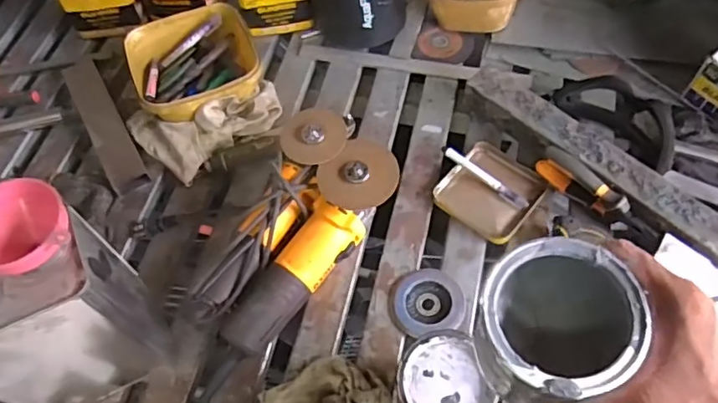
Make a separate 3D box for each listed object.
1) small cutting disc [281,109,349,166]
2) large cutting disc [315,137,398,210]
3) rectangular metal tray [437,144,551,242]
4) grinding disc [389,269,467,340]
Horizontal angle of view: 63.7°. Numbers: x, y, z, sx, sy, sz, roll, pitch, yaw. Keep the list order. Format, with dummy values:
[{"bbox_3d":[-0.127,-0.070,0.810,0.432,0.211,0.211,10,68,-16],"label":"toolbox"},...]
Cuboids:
[{"bbox_3d":[-0.058,-0.082,0.726,0.079,0.006,0.070,11,79,2],"label":"small cutting disc"},{"bbox_3d":[0.002,-0.030,0.696,0.090,0.008,0.080,-42,84,2],"label":"large cutting disc"},{"bbox_3d":[0.176,-0.015,0.773,0.118,0.019,0.121,38,69,22],"label":"rectangular metal tray"},{"bbox_3d":[0.082,0.122,0.701,0.087,0.009,0.079,-15,60,-5],"label":"grinding disc"}]

